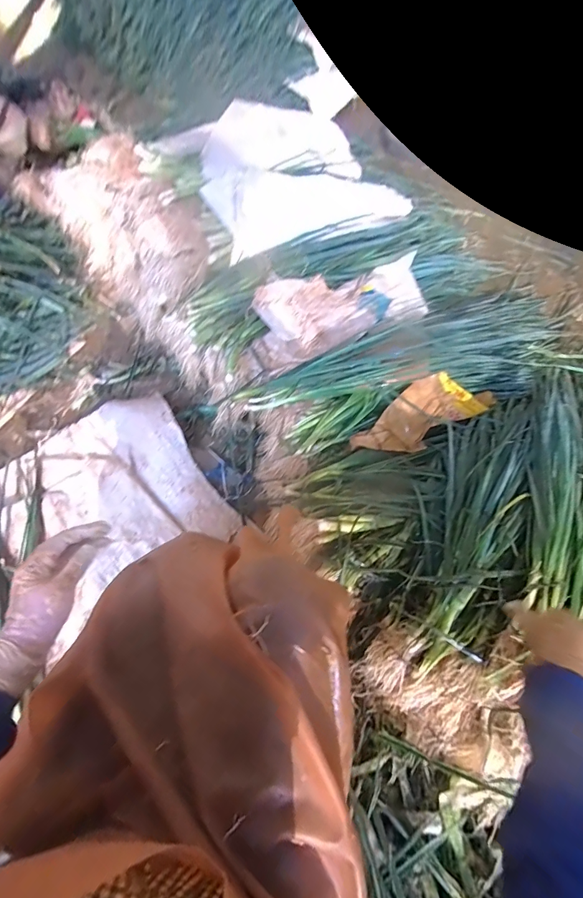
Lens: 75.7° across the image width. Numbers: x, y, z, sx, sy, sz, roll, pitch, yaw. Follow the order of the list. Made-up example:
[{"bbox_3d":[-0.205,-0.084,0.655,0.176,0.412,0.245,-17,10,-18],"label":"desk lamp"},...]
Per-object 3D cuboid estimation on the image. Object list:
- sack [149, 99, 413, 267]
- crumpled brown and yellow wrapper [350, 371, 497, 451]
[{"bbox_3d":[-0.001,-0.763,1.025,0.544,0.120,0.556,-18,64,-11],"label":"sack"},{"bbox_3d":[0.307,-0.082,0.849,0.355,0.058,0.138,-30,67,-16],"label":"crumpled brown and yellow wrapper"}]

